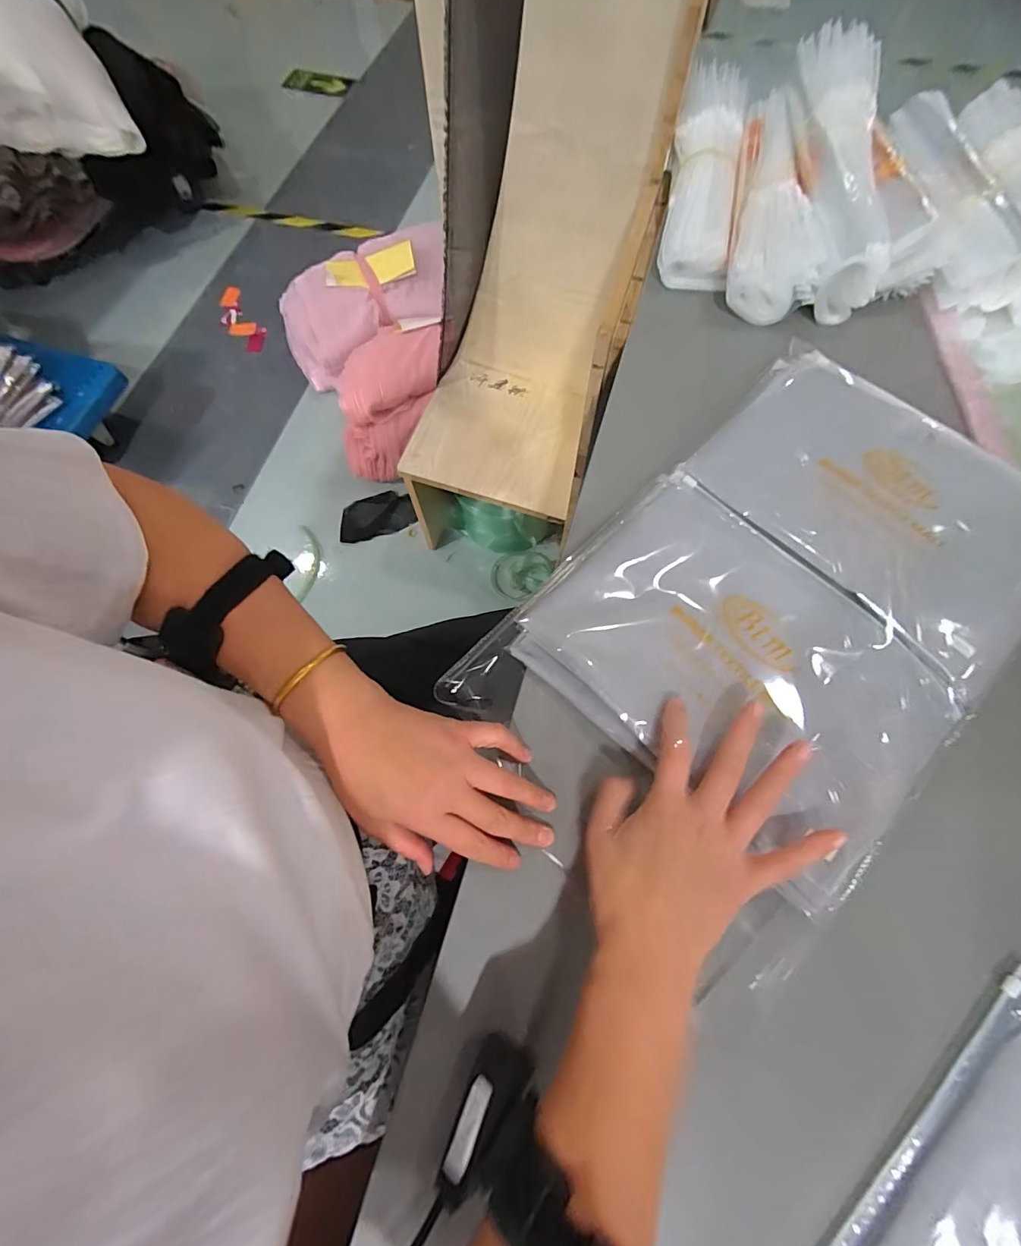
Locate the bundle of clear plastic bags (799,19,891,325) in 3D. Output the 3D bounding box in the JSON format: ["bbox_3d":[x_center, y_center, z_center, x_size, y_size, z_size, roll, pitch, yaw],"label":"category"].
[{"bbox_3d":[0.350,-0.480,0.498,0.083,0.074,0.299,2,83,2],"label":"bundle of clear plastic bags"}]

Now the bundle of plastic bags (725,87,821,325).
[{"bbox_3d":[0.291,-0.485,0.538,0.081,0.071,0.291,8,71,4],"label":"bundle of plastic bags"}]

